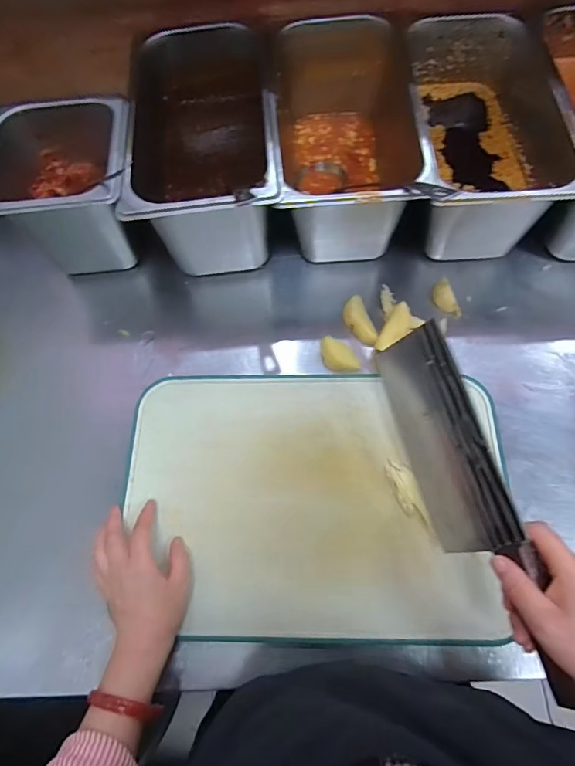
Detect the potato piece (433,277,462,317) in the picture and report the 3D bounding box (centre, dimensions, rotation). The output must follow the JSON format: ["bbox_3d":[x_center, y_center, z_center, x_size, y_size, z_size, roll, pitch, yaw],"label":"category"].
[{"bbox_3d":[0.199,-0.110,0.548,0.028,0.014,0.054,-11,68,-2],"label":"potato piece"}]

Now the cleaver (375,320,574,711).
[{"bbox_3d":[0.161,0.097,0.378,0.026,0.096,0.307,-11,70,-24],"label":"cleaver"}]

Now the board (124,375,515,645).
[{"bbox_3d":[0.028,0.119,0.464,0.392,0.022,0.272,-1,68,2],"label":"board"}]

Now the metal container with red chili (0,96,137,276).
[{"bbox_3d":[-0.261,-0.241,0.556,0.169,0.152,0.180,-4,68,1],"label":"metal container with red chili"}]

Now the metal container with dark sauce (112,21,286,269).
[{"bbox_3d":[-0.097,-0.313,0.568,0.168,0.136,0.344,-4,68,1],"label":"metal container with dark sauce"}]

